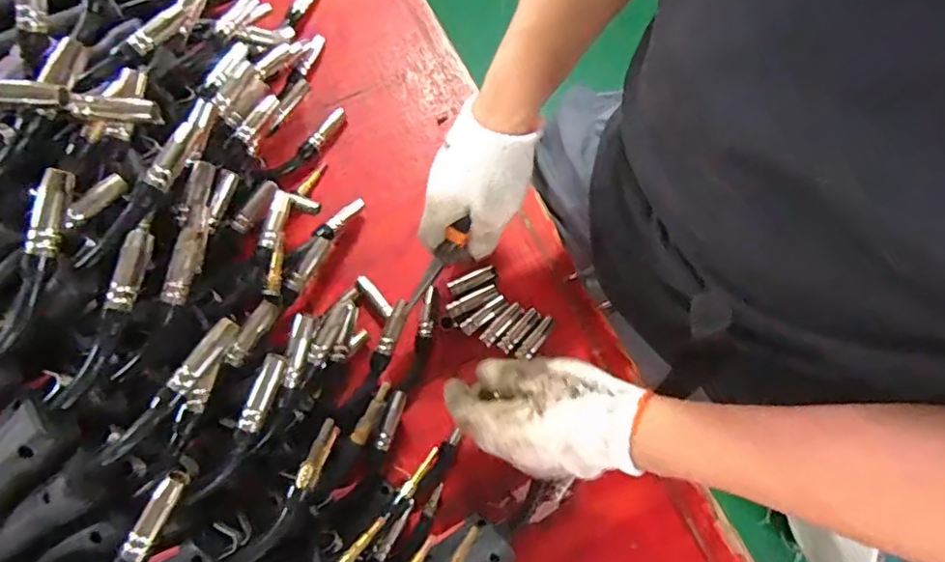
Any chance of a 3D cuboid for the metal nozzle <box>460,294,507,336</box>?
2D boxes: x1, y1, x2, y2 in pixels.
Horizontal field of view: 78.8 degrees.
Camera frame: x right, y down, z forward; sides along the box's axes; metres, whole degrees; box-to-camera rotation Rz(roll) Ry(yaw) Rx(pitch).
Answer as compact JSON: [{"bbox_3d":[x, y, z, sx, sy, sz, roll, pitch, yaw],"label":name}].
[{"bbox_3d":[0.012,0.034,0.576,0.052,0.008,0.015,-37,79,-11],"label":"metal nozzle"}]

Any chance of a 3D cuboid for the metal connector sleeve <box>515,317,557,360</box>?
[{"bbox_3d":[0.062,0.057,0.572,0.015,0.018,0.050,37,77,8],"label":"metal connector sleeve"}]

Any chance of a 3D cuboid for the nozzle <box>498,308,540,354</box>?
[{"bbox_3d":[0.047,0.050,0.573,0.015,0.016,0.050,44,78,9],"label":"nozzle"}]

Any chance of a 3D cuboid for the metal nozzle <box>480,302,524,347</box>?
[{"bbox_3d":[0.029,0.043,0.576,0.015,0.010,0.053,44,78,9],"label":"metal nozzle"}]

